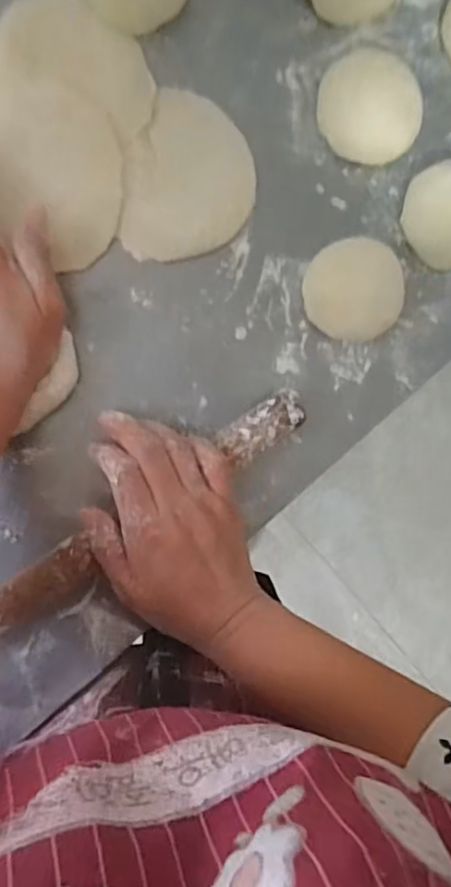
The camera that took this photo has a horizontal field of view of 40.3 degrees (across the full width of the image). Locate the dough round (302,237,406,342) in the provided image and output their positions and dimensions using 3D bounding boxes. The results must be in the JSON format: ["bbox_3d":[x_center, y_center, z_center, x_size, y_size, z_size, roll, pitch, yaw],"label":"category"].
[{"bbox_3d":[0.085,-0.101,0.405,0.064,0.035,0.064,-1,95,-8],"label":"dough round"}]

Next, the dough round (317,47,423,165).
[{"bbox_3d":[0.093,-0.216,0.400,0.068,0.035,0.059,39,89,-9],"label":"dough round"}]

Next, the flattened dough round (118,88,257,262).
[{"bbox_3d":[-0.022,-0.172,0.398,0.081,0.011,0.105,6,94,-8],"label":"flattened dough round"}]

